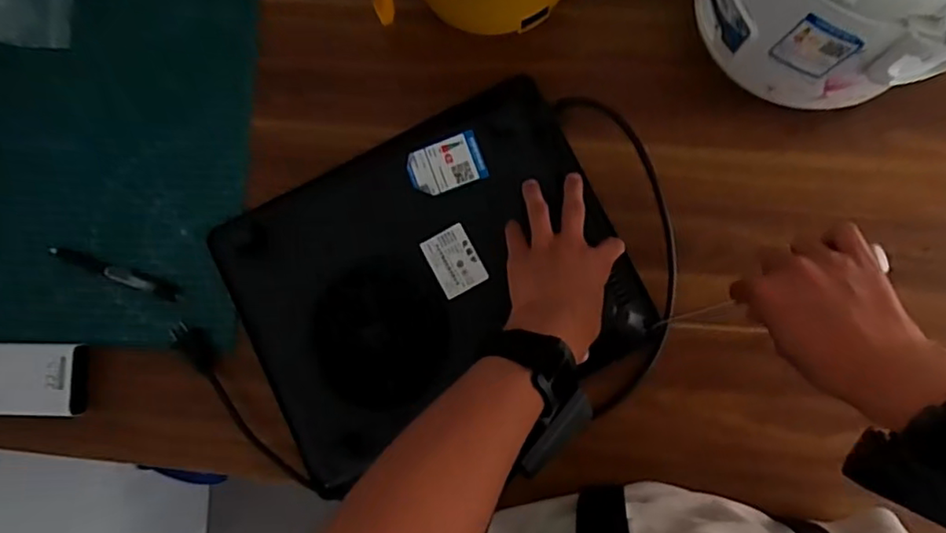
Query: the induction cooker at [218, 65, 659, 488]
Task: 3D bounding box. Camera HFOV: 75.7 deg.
[{"bbox_3d":[-0.043,0.013,0.543,0.342,0.049,0.259,-26,81,-1],"label":"induction cooker"}]

